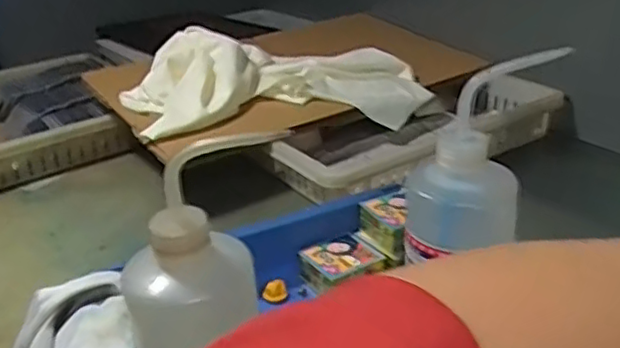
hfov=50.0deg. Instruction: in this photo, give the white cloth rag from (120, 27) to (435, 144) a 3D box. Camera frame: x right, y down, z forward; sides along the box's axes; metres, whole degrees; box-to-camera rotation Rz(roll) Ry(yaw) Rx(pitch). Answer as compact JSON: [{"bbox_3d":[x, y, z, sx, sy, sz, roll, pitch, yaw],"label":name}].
[{"bbox_3d":[-0.045,-0.124,0.872,0.379,0.102,0.164,-12,27,-17],"label":"white cloth rag"}]

